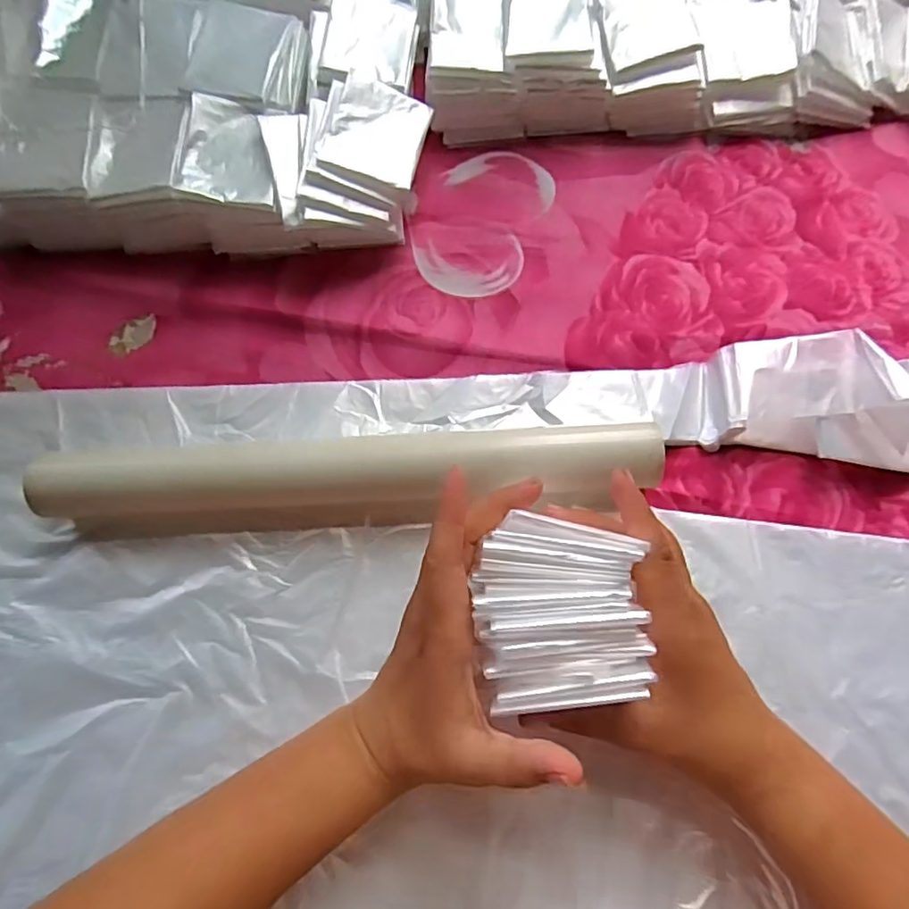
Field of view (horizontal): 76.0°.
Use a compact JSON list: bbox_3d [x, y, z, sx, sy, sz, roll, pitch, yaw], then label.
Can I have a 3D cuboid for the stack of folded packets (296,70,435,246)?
[{"bbox_3d":[-0.061,-0.201,0.409,0.075,0.052,0.115,4,72,4],"label":"stack of folded packets"}]

